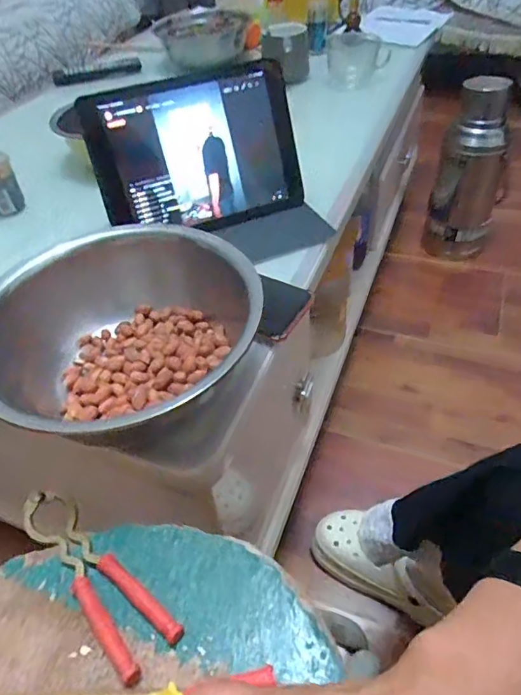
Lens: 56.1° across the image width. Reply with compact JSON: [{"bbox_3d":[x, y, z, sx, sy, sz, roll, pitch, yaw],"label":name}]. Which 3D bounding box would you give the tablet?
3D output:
[{"bbox_3d":[-0.072,-0.228,0.583,0.238,0.170,0.019,-19,23,-14],"label":"tablet"}]

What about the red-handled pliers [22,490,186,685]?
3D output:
[{"bbox_3d":[-0.119,0.149,0.333,0.160,0.015,0.039,33,57,31],"label":"red-handled pliers"}]

